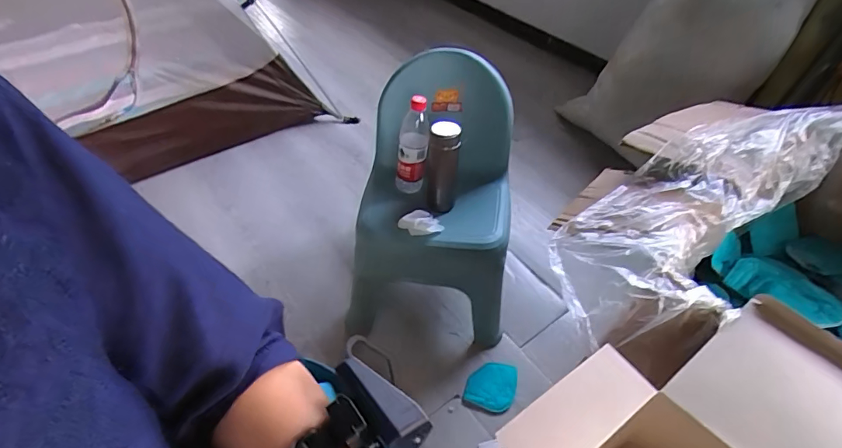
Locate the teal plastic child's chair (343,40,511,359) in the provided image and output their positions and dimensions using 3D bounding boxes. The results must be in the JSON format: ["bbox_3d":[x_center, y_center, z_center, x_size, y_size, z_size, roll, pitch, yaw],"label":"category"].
[{"bbox_3d":[0.072,-0.076,1.107,0.337,0.584,0.446,12,47,10],"label":"teal plastic child's chair"}]

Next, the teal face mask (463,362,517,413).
[{"bbox_3d":[0.164,0.373,1.049,0.108,0.012,0.118,16,48,13],"label":"teal face mask"}]

